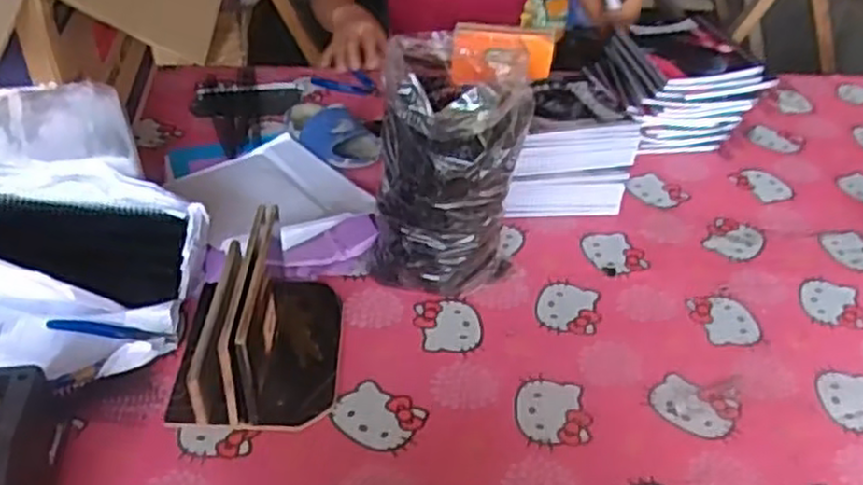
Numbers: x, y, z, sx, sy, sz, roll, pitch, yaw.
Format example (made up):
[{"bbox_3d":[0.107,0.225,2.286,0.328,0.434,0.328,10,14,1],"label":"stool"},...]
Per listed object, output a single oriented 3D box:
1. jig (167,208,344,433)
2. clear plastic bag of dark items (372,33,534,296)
[{"bbox_3d":[-0.162,0.070,0.734,0.142,0.117,0.204,7,39,2],"label":"jig"},{"bbox_3d":[0.020,-0.065,0.801,0.144,0.265,0.140,6,39,1],"label":"clear plastic bag of dark items"}]

